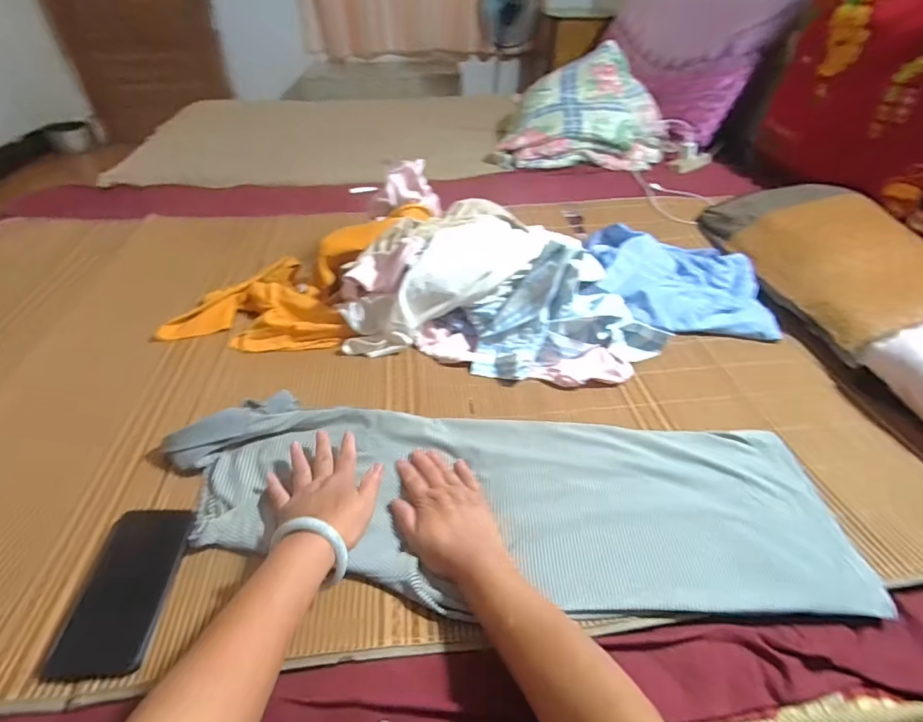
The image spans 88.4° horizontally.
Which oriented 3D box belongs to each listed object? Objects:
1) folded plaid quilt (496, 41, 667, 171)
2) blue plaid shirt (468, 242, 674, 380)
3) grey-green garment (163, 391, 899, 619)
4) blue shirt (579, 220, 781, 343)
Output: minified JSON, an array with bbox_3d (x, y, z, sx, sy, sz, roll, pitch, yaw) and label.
[{"bbox_3d":[0.395,-0.805,1.498,0.480,0.232,0.432,4,41,5],"label":"folded plaid quilt"},{"bbox_3d":[0.174,-0.095,0.752,0.316,0.152,0.131,-11,42,-12],"label":"blue plaid shirt"},{"bbox_3d":[0.039,0.150,0.555,0.745,0.047,0.242,4,38,2],"label":"grey-green garment"},{"bbox_3d":[0.414,-0.160,0.902,0.318,0.062,0.242,7,42,6],"label":"blue shirt"}]

